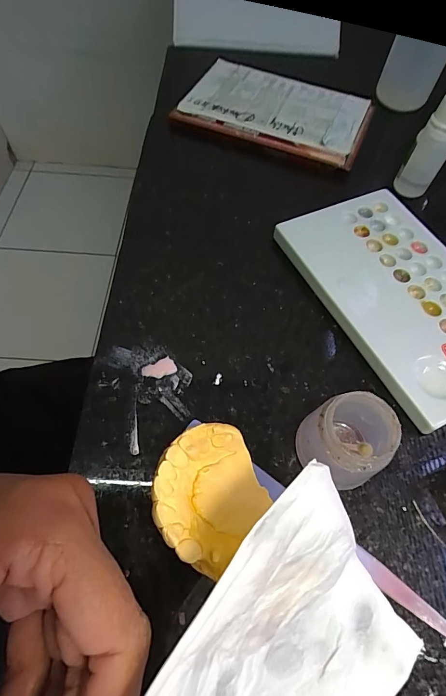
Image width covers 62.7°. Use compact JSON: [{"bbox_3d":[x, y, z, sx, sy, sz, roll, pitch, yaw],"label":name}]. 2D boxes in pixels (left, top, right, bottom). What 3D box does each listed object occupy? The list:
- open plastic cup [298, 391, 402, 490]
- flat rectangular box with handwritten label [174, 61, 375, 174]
[{"bbox_3d":[0.055,0.041,0.166,0.038,0.041,0.035,0,62,0],"label":"open plastic cup"},{"bbox_3d":[0.045,-0.200,0.305,0.148,0.012,0.085,21,64,11],"label":"flat rectangular box with handwritten label"}]

